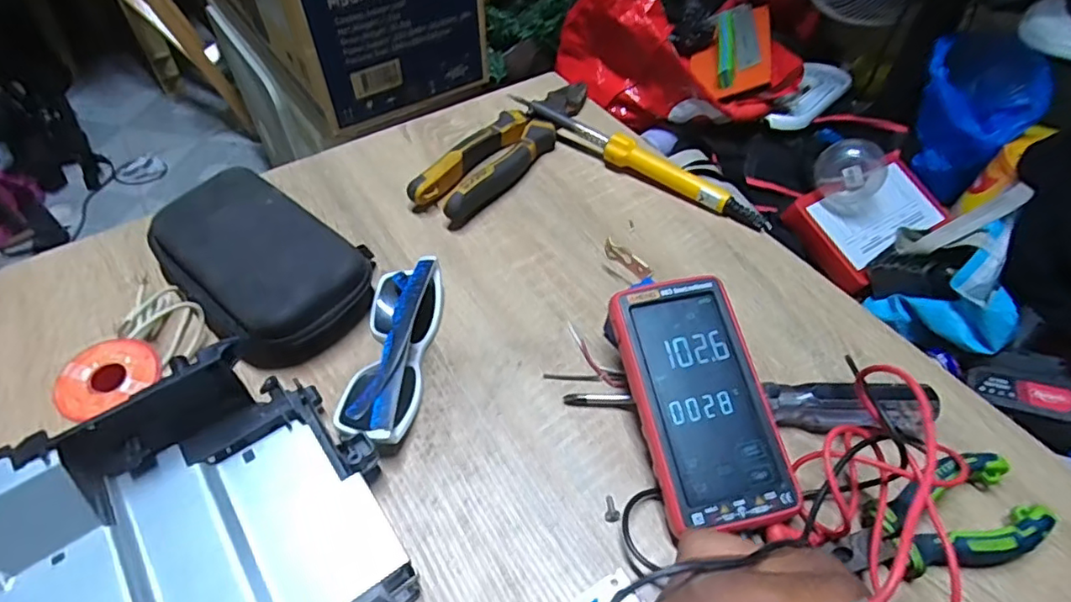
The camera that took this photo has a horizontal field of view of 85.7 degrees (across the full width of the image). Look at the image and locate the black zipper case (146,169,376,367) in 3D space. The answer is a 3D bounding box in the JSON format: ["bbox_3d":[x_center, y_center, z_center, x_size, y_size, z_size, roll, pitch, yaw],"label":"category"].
[{"bbox_3d":[-0.203,-0.029,0.427,0.104,0.058,0.178,-38,59,-27],"label":"black zipper case"}]

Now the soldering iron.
[{"bbox_3d":[0.086,-0.130,0.523,0.261,0.035,0.020,29,56,22],"label":"soldering iron"}]

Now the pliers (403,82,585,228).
[{"bbox_3d":[-0.023,-0.148,0.544,0.057,0.031,0.226,27,56,21],"label":"pliers"}]

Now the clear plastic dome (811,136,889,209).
[{"bbox_3d":[0.482,-0.191,0.892,0.095,0.095,0.086,28,56,22],"label":"clear plastic dome"}]

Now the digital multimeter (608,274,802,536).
[{"bbox_3d":[0.096,0.059,0.345,0.075,0.021,0.147,-11,67,-7],"label":"digital multimeter"}]

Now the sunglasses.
[{"bbox_3d":[-0.097,0.028,0.383,0.048,0.042,0.138,3,51,3],"label":"sunglasses"}]

